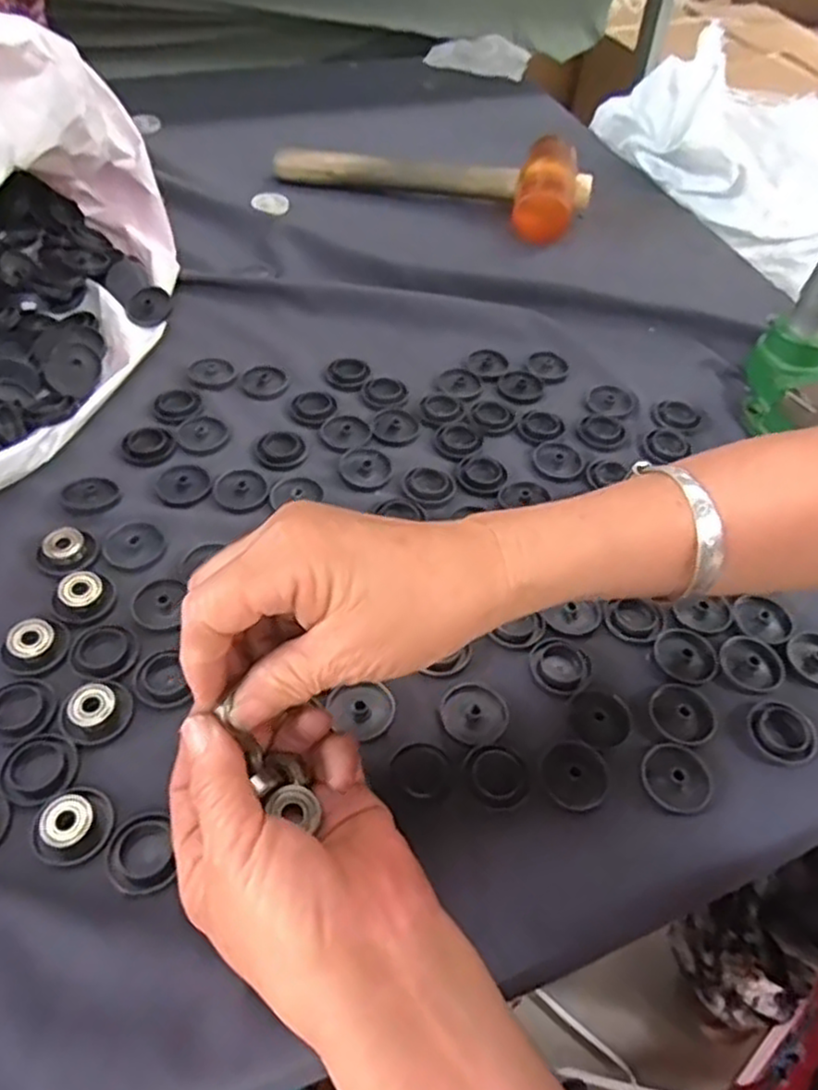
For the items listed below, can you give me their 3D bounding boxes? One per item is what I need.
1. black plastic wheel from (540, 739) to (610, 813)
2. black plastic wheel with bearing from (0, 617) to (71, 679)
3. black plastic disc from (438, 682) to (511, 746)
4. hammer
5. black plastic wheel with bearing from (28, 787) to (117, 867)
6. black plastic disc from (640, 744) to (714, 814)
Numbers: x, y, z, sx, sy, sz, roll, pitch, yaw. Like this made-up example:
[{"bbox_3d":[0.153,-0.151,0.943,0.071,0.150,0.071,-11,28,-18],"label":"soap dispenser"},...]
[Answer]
[{"bbox_3d":[0.081,0.110,0.354,0.031,0.004,0.032,2,51,-3],"label":"black plastic wheel"},{"bbox_3d":[-0.190,0.051,0.375,0.033,0.013,0.027,-33,60,-27],"label":"black plastic wheel with bearing"},{"bbox_3d":[0.033,0.085,0.371,0.033,0.004,0.032,2,51,-3],"label":"black plastic disc"},{"bbox_3d":[0.024,-0.361,0.718,0.303,0.063,0.095,16,51,8],"label":"hammer"},{"bbox_3d":[-0.149,0.121,0.323,0.035,0.011,0.033,2,51,-3],"label":"black plastic wheel with bearing"},{"bbox_3d":[0.131,0.117,0.363,0.032,0.011,0.033,2,51,-3],"label":"black plastic disc"}]

